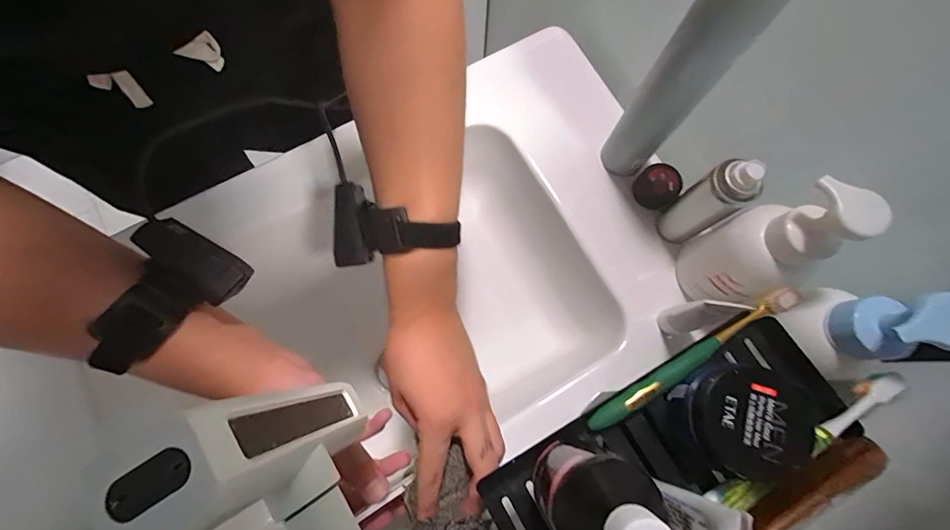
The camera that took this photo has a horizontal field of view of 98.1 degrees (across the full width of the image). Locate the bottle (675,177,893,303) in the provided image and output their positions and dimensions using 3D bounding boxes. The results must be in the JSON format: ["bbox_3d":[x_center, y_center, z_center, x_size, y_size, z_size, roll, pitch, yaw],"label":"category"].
[{"bbox_3d":[0.246,-0.012,0.371,0.062,0.199,0.063,-33,80,-8],"label":"bottle"}]

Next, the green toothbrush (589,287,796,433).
[{"bbox_3d":[0.160,0.069,0.304,0.180,0.020,0.018,-32,80,-8],"label":"green toothbrush"}]

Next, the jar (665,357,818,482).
[{"bbox_3d":[0.174,0.102,0.280,0.061,0.060,0.063,0,78,-1],"label":"jar"}]

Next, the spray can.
[{"bbox_3d":[0.225,-0.058,0.409,0.031,0.146,0.040,-40,81,-9],"label":"spray can"}]

